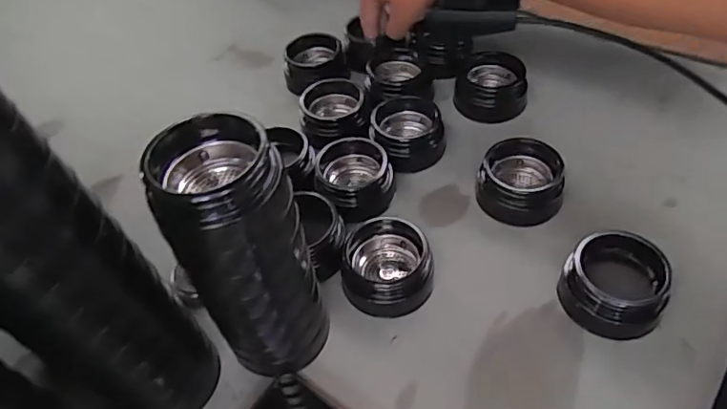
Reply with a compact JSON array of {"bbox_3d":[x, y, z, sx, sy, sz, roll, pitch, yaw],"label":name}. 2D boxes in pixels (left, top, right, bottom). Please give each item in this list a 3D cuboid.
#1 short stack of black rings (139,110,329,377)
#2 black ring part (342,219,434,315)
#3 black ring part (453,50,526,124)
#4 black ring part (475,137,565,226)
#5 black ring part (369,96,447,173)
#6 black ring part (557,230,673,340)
[{"bbox_3d":[-0.062,0.032,0.296,0.063,0.160,0.060,-26,52,-17],"label":"short stack of black rings"},{"bbox_3d":[0.016,0.040,0.368,0.060,0.033,0.064,-2,49,3],"label":"black ring part"},{"bbox_3d":[0.115,-0.104,0.486,0.061,0.036,0.059,14,52,16],"label":"black ring part"},{"bbox_3d":[0.119,-0.018,0.408,0.060,0.038,0.060,-2,49,3],"label":"black ring part"},{"bbox_3d":[0.037,-0.059,0.453,0.060,0.033,0.061,1,50,5],"label":"black ring part"},{"bbox_3d":[0.160,0.049,0.344,0.058,0.035,0.061,-2,49,3],"label":"black ring part"}]

